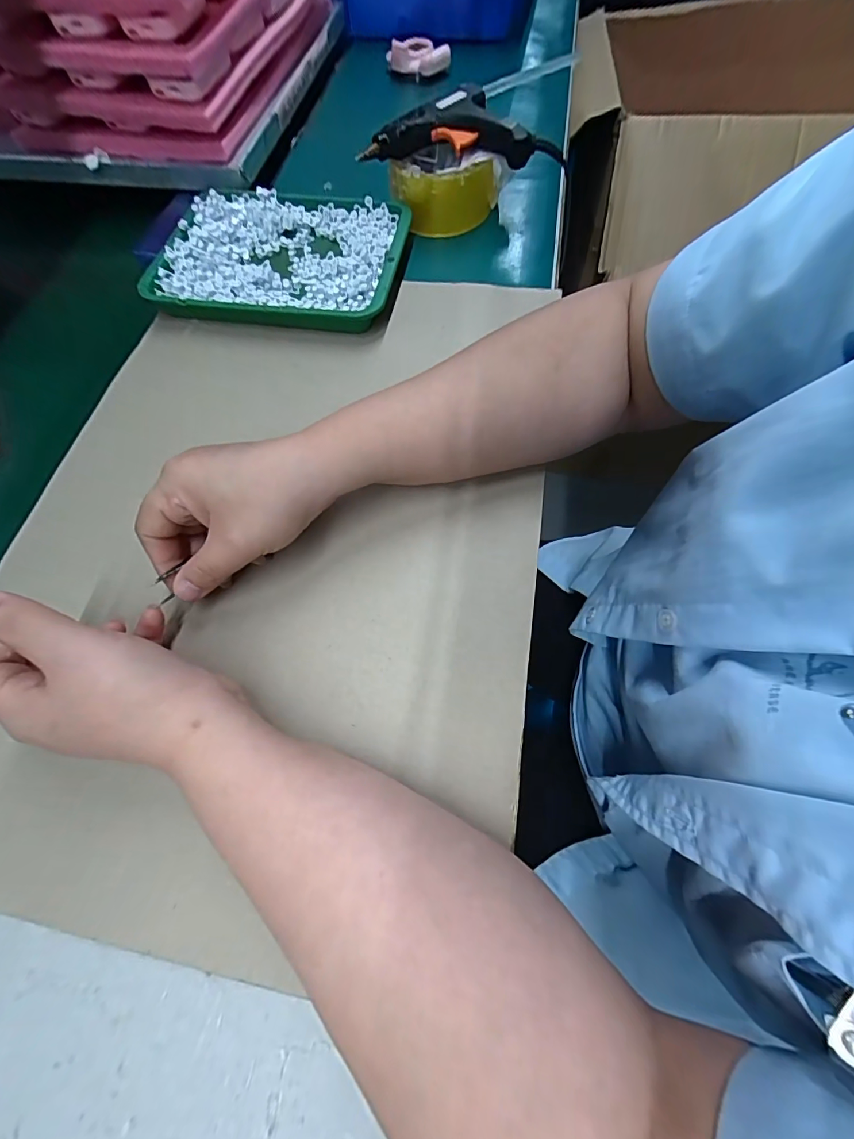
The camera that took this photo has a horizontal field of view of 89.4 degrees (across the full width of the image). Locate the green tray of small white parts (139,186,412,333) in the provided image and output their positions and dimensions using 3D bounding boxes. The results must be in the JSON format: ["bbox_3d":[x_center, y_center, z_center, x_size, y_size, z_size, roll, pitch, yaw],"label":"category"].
[{"bbox_3d":[-0.127,-0.284,0.395,0.209,0.030,0.161,8,67,5],"label":"green tray of small white parts"}]

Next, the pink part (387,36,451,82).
[{"bbox_3d":[-0.012,-0.657,0.550,0.083,0.026,0.027,7,67,5],"label":"pink part"}]

